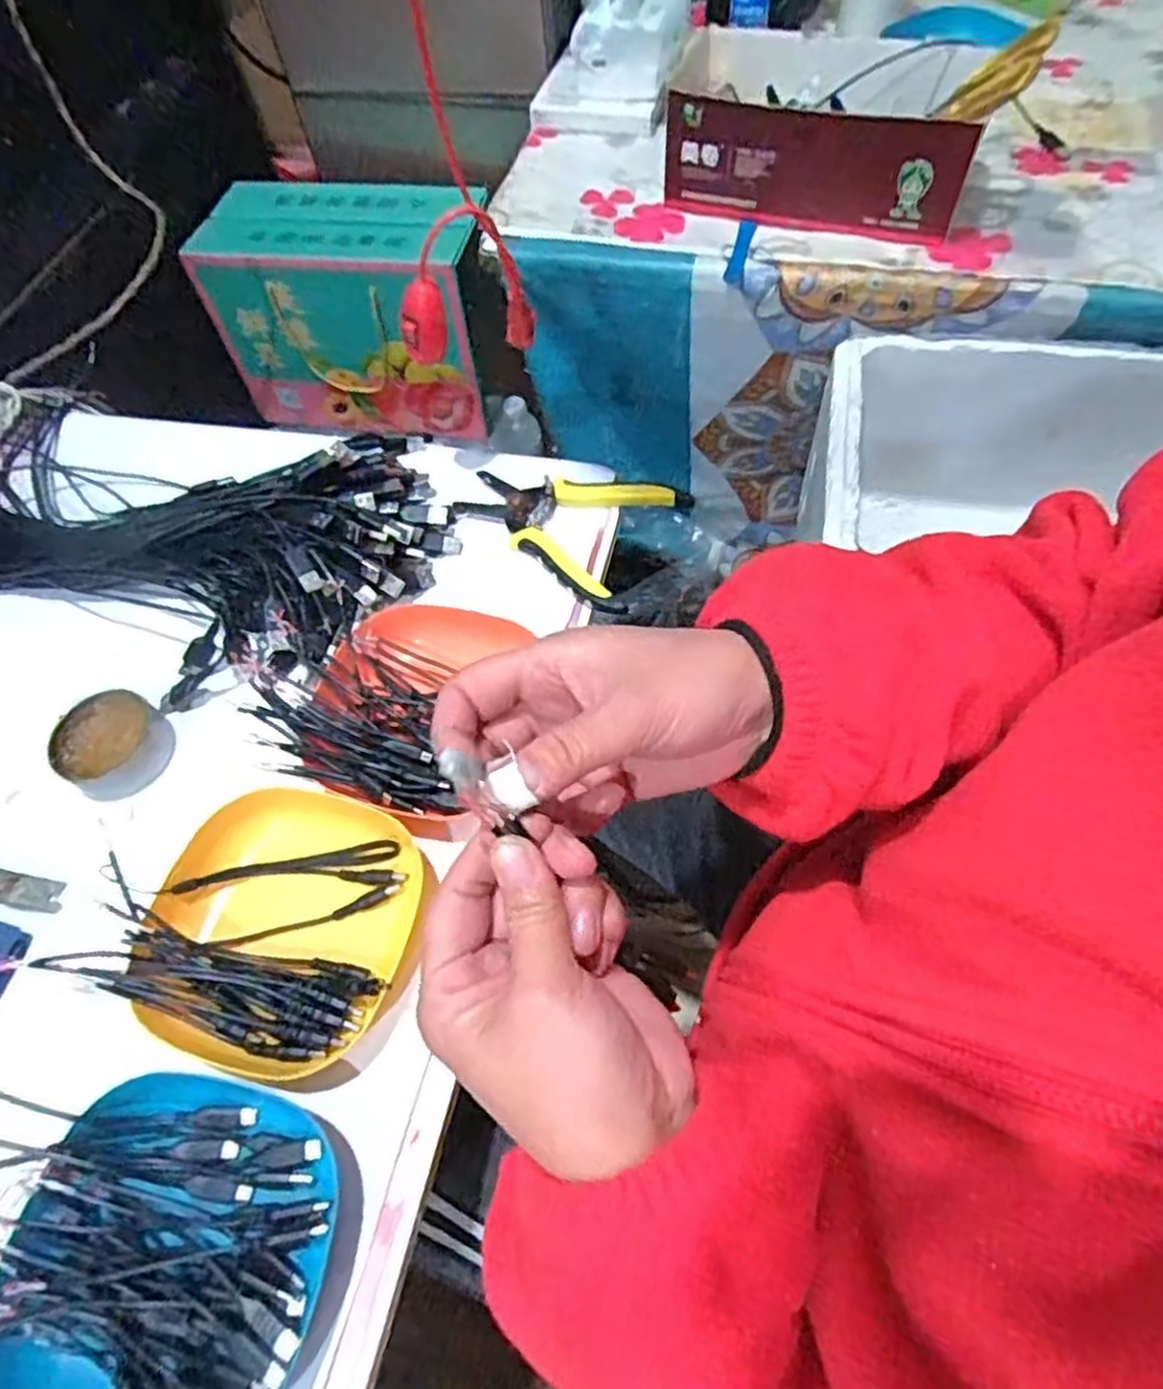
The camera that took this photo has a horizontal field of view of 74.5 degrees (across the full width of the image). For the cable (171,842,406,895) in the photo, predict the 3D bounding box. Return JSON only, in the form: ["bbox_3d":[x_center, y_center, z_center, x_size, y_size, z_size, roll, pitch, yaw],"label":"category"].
[{"bbox_3d":[-0.161,0.097,0.427,0.122,0.016,0.022,-4,60,2],"label":"cable"}]

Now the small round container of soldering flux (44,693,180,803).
[{"bbox_3d":[-0.291,0.033,0.481,0.068,0.026,0.063,-2,60,3],"label":"small round container of soldering flux"}]

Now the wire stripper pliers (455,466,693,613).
[{"bbox_3d":[-0.015,-0.127,0.549,0.154,0.018,0.108,25,65,17],"label":"wire stripper pliers"}]

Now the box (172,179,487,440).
[{"bbox_3d":[-0.288,-0.479,0.971,0.316,0.242,0.159,1,60,5],"label":"box"}]

